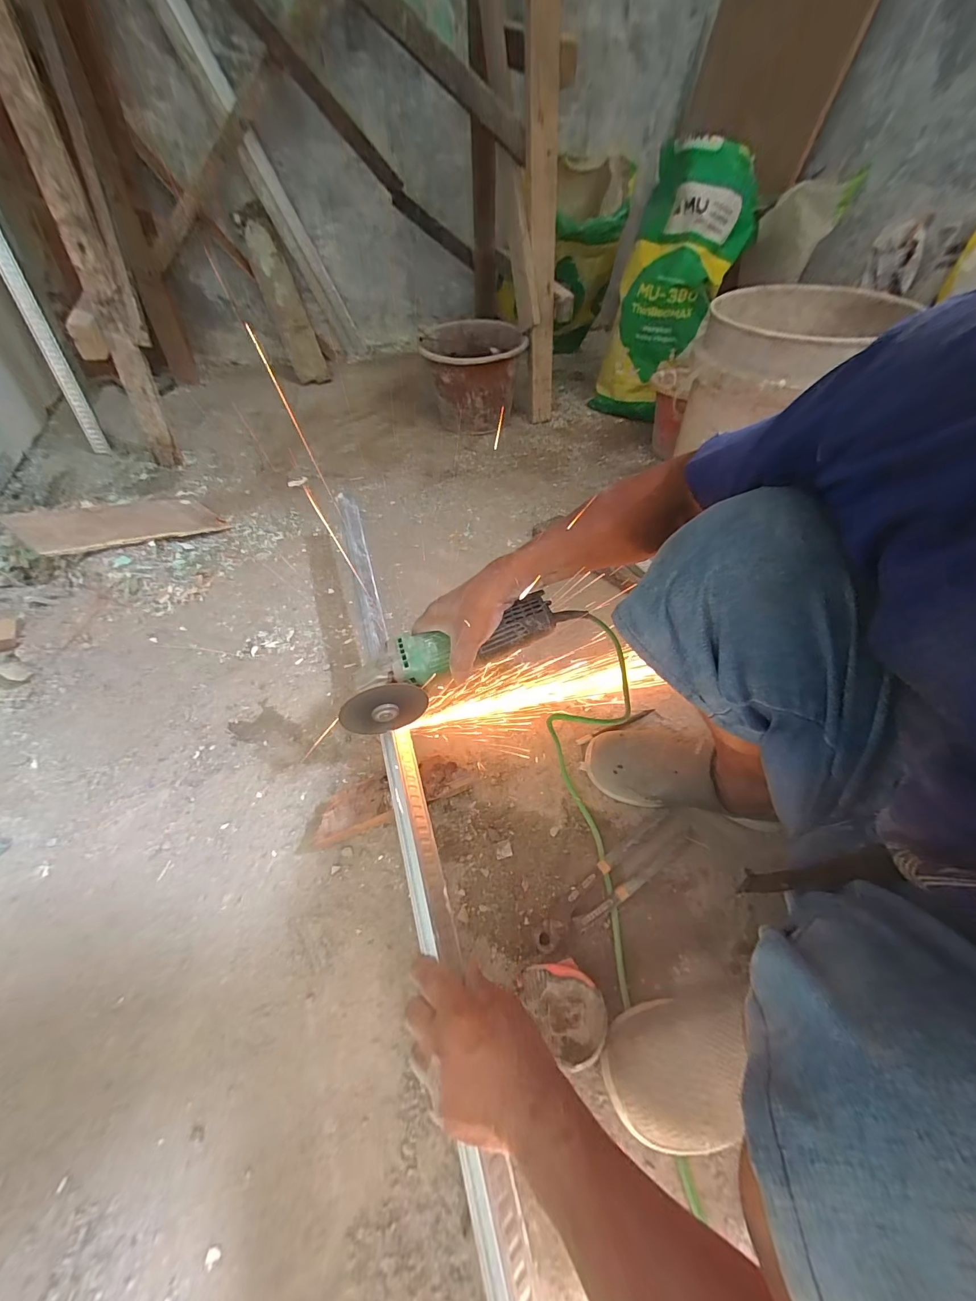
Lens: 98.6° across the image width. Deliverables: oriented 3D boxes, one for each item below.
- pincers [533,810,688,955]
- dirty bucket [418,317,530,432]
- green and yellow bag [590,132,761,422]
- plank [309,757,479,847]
[{"bbox_3d":[0.147,0.266,0.484,0.220,0.022,0.047,-29,59,-22],"label":"pincers"},{"bbox_3d":[-0.036,-0.729,1.140,0.247,0.224,0.204,13,53,8],"label":"dirty bucket"},{"bbox_3d":[0.451,-0.864,1.073,0.257,0.531,0.111,22,54,14],"label":"green and yellow bag"},{"bbox_3d":[-0.119,0.184,0.525,0.201,0.042,0.057,-19,55,-16],"label":"plank"}]

